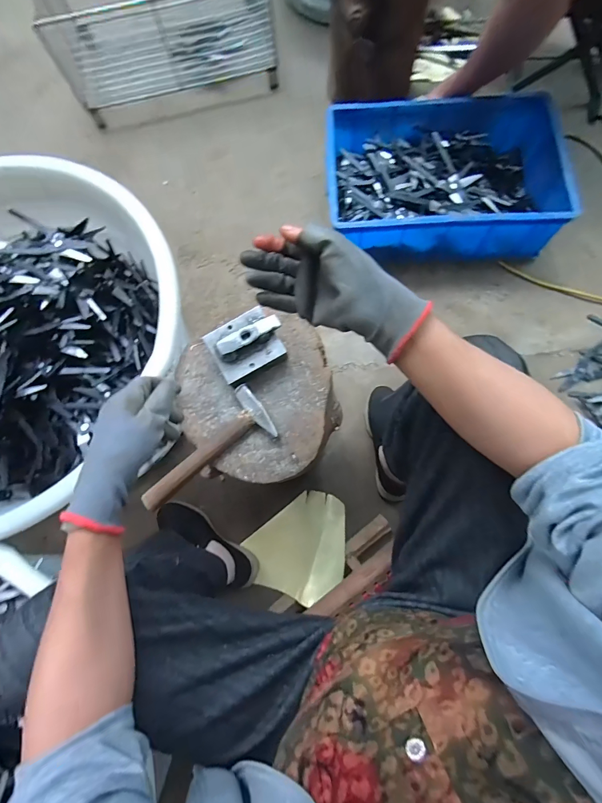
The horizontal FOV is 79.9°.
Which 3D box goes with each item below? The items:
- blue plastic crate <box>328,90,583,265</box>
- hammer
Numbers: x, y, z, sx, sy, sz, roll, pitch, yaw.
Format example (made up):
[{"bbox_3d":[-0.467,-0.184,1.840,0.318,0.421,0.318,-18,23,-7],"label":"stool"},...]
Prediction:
[{"bbox_3d":[0.311,-0.522,0.847,0.498,0.142,0.362,-3,76,1],"label":"blue plastic crate"},{"bbox_3d":[-0.139,0.066,0.505,0.205,0.034,0.080,-33,78,-6],"label":"hammer"}]

